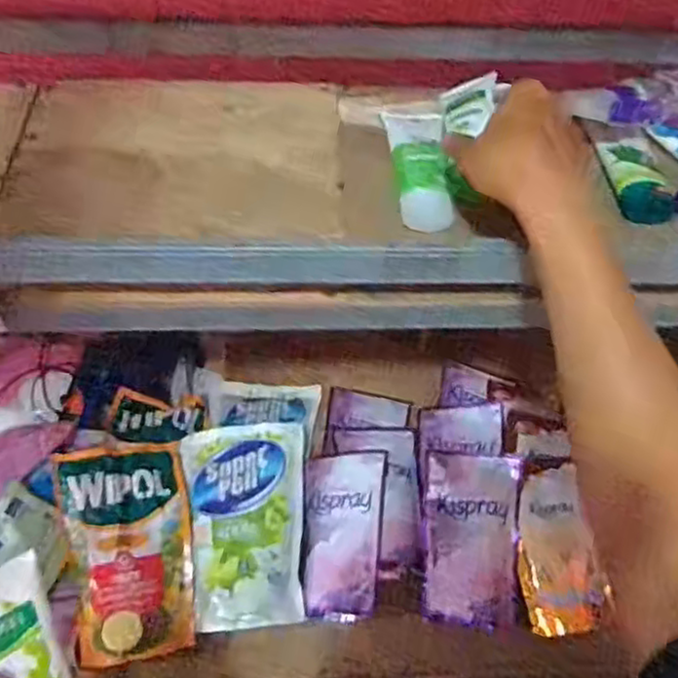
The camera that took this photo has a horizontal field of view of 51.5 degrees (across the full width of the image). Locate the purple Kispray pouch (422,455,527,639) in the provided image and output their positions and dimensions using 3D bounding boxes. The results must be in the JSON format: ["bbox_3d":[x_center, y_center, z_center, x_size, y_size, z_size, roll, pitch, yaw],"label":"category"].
[{"bbox_3d":[0.155,0.233,0.821,0.102,0.012,0.194,6,73,8],"label":"purple Kispray pouch"}]

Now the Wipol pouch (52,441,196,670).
[{"bbox_3d":[-0.234,0.234,0.788,0.137,0.055,0.235,-7,66,-19],"label":"Wipol pouch"}]

